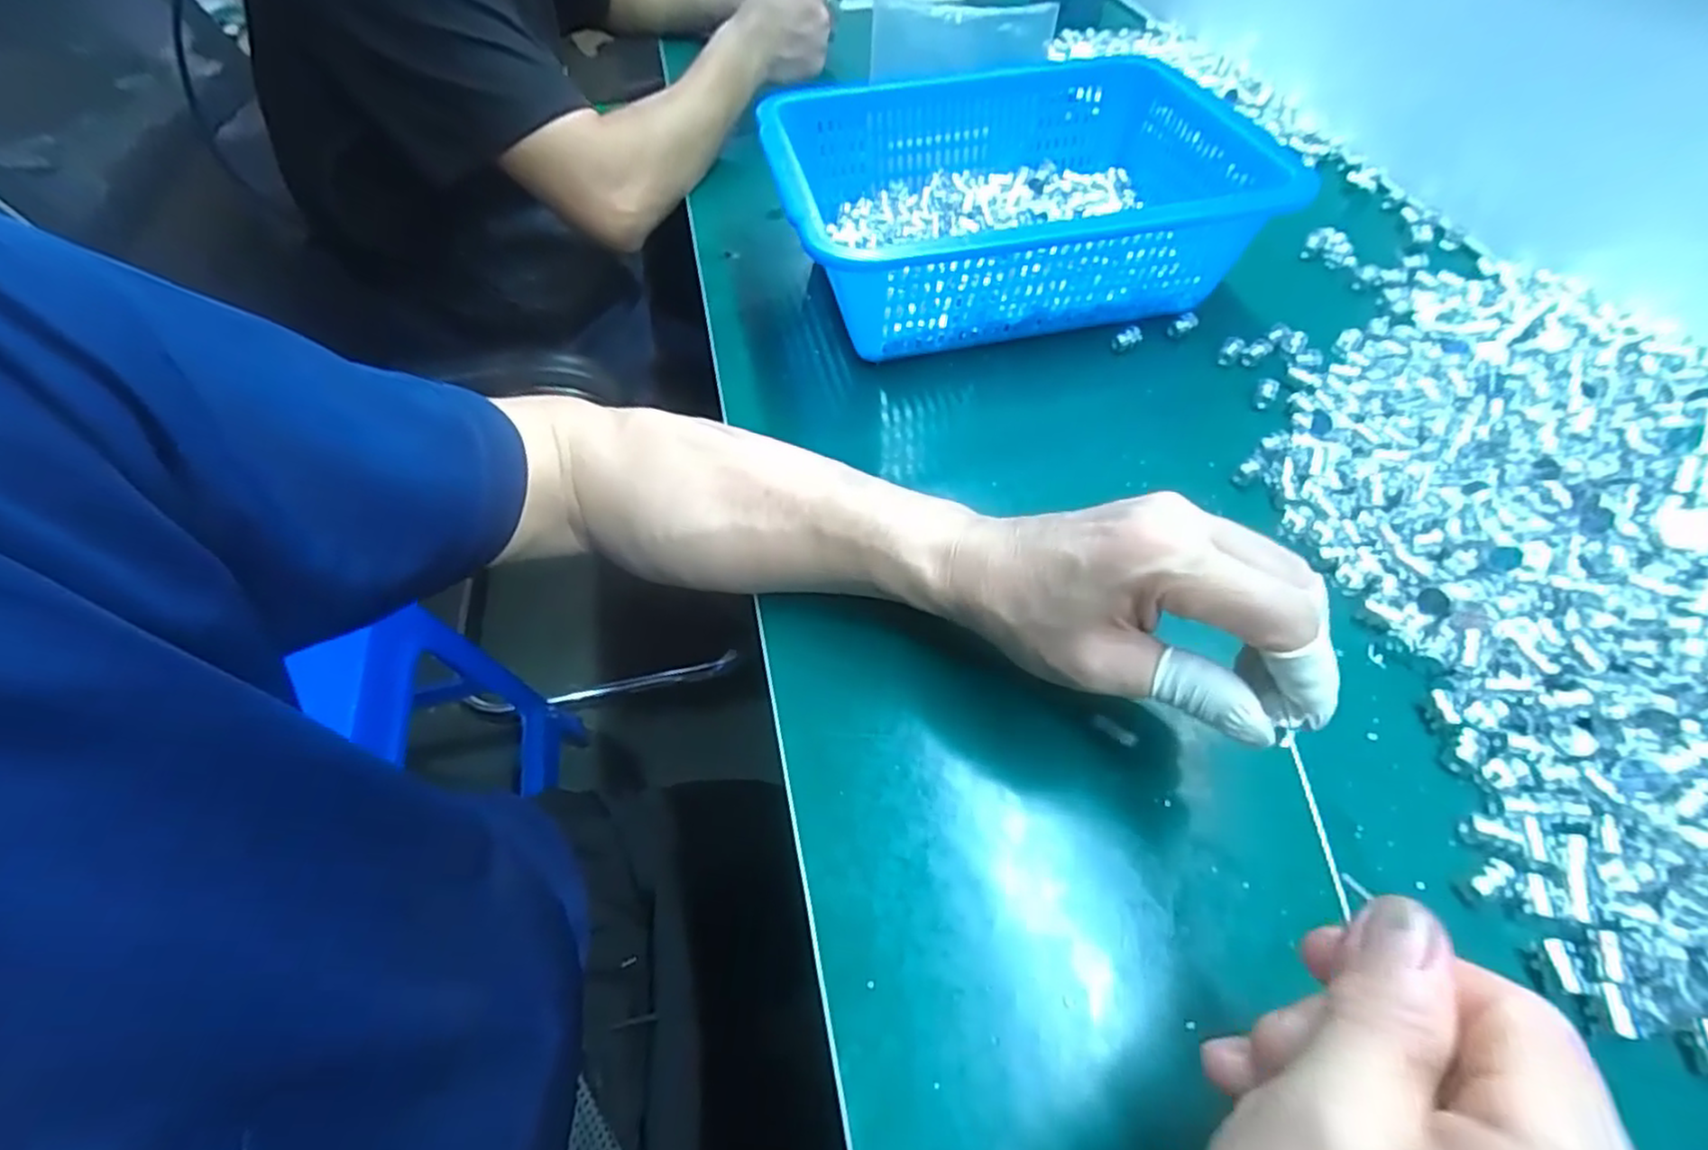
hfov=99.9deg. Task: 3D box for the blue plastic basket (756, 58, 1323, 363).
[{"bbox_3d":[0.102,-0.243,0.485,0.293,0.101,0.227,-10,54,-6],"label":"blue plastic basket"}]

